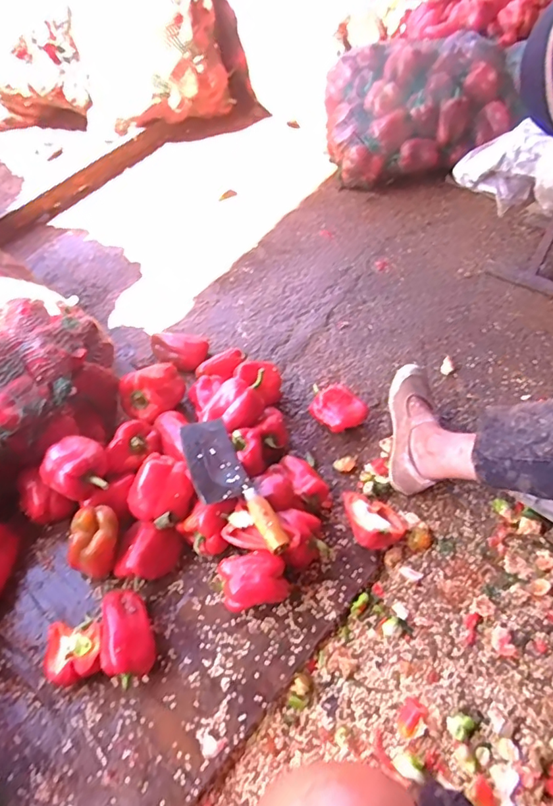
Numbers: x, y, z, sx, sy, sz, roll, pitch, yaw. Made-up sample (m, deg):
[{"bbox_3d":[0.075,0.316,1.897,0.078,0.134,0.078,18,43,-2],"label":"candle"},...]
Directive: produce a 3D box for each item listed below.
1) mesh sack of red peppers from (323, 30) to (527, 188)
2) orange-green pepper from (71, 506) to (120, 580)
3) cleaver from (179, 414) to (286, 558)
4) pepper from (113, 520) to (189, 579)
[{"bbox_3d":[0.396,-0.816,1.427,0.490,0.270,0.276,-5,51,-1],"label":"mesh sack of red peppers"},{"bbox_3d":[-0.271,0.206,0.764,0.071,0.071,0.089,10,52,11],"label":"orange-green pepper"},{"bbox_3d":[-0.075,0.124,0.766,0.083,0.022,0.254,-23,54,-15],"label":"cleaver"},{"bbox_3d":[-0.195,0.230,0.778,0.090,0.063,0.081,4,51,7],"label":"pepper"}]

